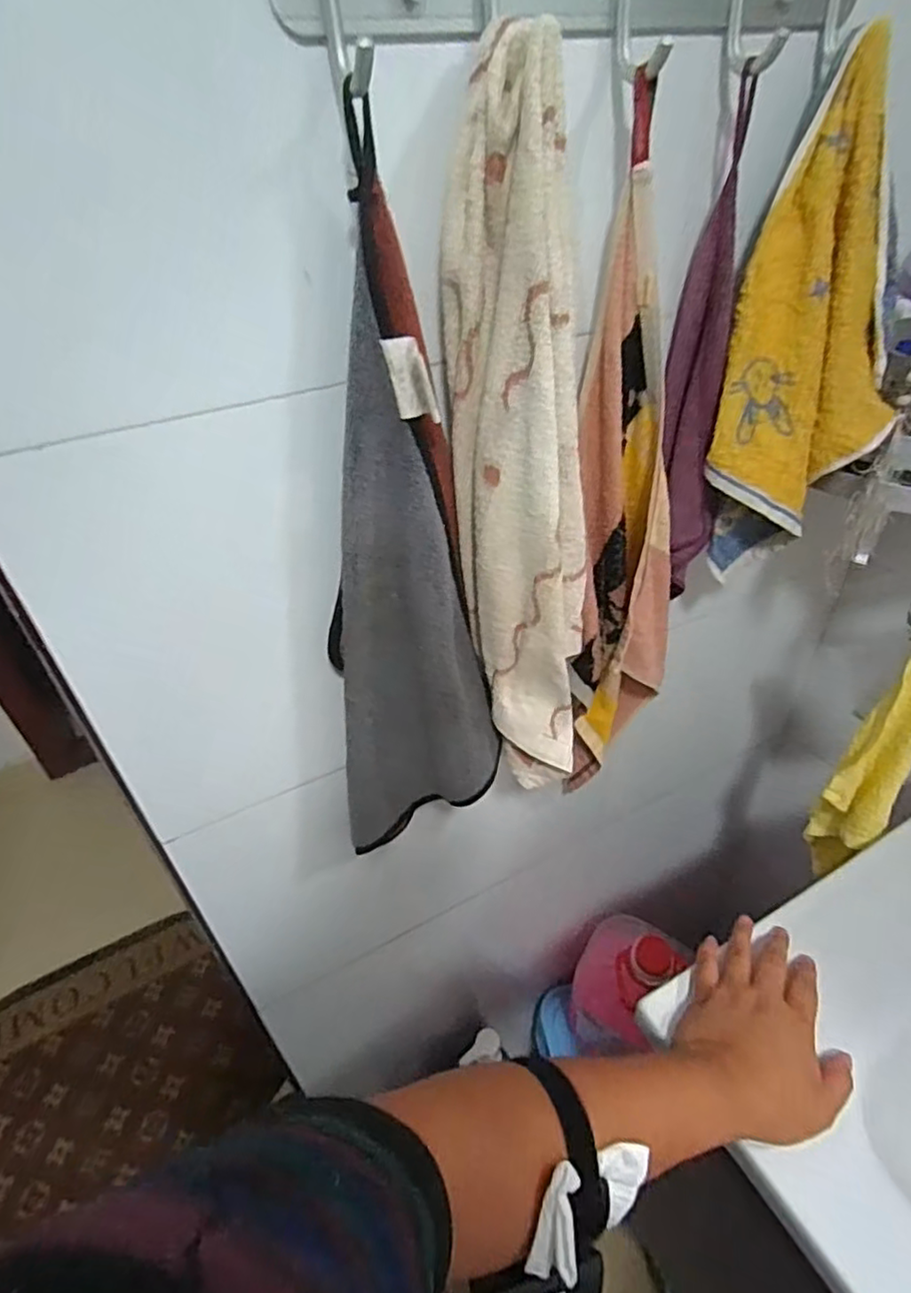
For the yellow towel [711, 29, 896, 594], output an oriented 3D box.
[{"bbox_3d":[0.249,-0.198,0.455,0.117,0.306,0.070,-2,38,4],"label":"yellow towel"}]

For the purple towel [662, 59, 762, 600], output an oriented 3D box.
[{"bbox_3d":[0.180,-0.182,0.475,0.055,0.330,0.047,-16,39,-13],"label":"purple towel"}]

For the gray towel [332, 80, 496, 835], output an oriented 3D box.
[{"bbox_3d":[-0.039,-0.038,0.411,0.119,0.447,0.069,-7,38,-2],"label":"gray towel"}]

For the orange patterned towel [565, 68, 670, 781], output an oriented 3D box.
[{"bbox_3d":[0.132,-0.079,0.489,0.083,0.491,0.078,8,40,16],"label":"orange patterned towel"}]

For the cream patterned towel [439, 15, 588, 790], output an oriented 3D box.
[{"bbox_3d":[0.045,-0.085,0.396,0.074,0.411,0.089,-19,40,-17],"label":"cream patterned towel"}]

